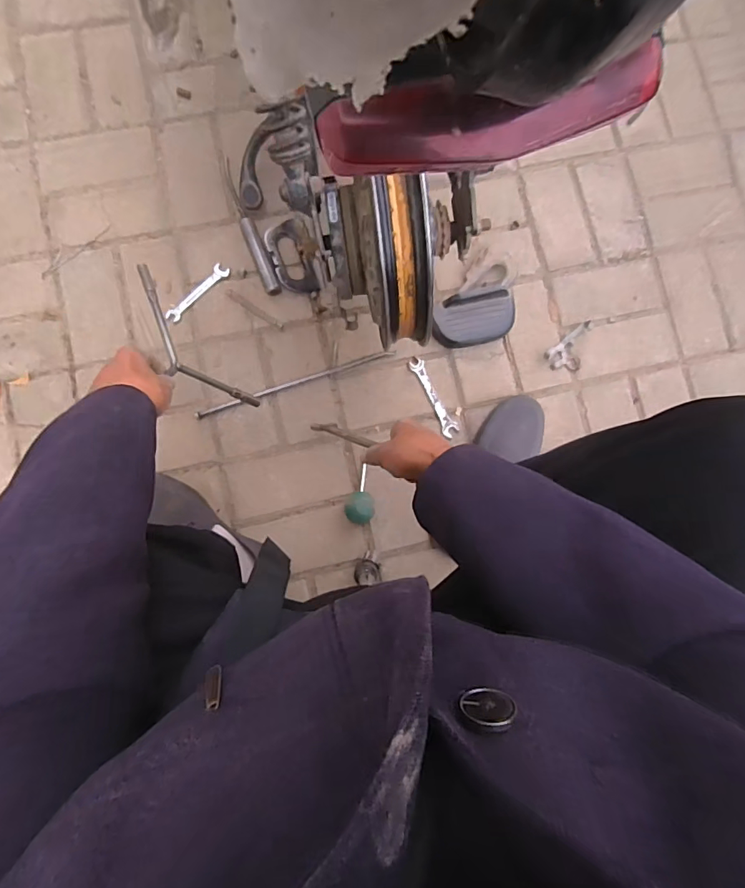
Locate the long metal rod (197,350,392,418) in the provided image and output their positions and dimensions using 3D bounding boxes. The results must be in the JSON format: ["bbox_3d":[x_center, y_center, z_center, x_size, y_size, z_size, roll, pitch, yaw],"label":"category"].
[{"bbox_3d":[-0.124,-0.101,0.791,0.334,0.011,0.012,-19,85,-6],"label":"long metal rod"}]

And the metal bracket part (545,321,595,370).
[{"bbox_3d":[0.347,-0.161,0.823,0.103,0.021,0.055,-37,87,-7],"label":"metal bracket part"}]

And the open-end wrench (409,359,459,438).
[{"bbox_3d":[0.102,-0.078,0.806,0.028,0.004,0.139,-28,85,-7],"label":"open-end wrench"}]

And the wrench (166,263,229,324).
[{"bbox_3d":[-0.292,-0.253,0.805,0.025,0.007,0.127,42,82,2],"label":"wrench"}]

